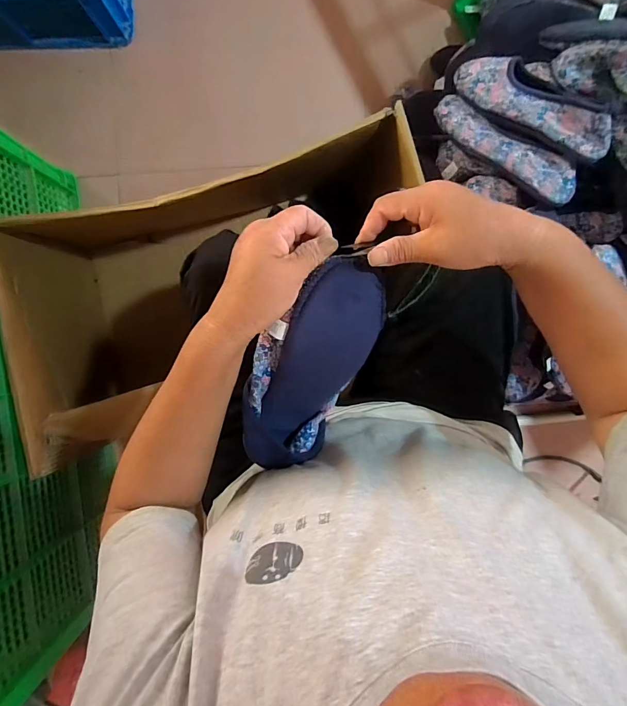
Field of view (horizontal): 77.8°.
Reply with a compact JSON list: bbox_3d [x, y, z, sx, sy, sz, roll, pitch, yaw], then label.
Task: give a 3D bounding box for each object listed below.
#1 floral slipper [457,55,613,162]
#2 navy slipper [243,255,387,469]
[{"bbox_3d":[0.326,-0.378,0.582,0.083,0.063,0.262,-46,70,2],"label":"floral slipper"},{"bbox_3d":[-0.007,0.017,0.400,0.101,0.062,0.240,24,117,1],"label":"navy slipper"}]

